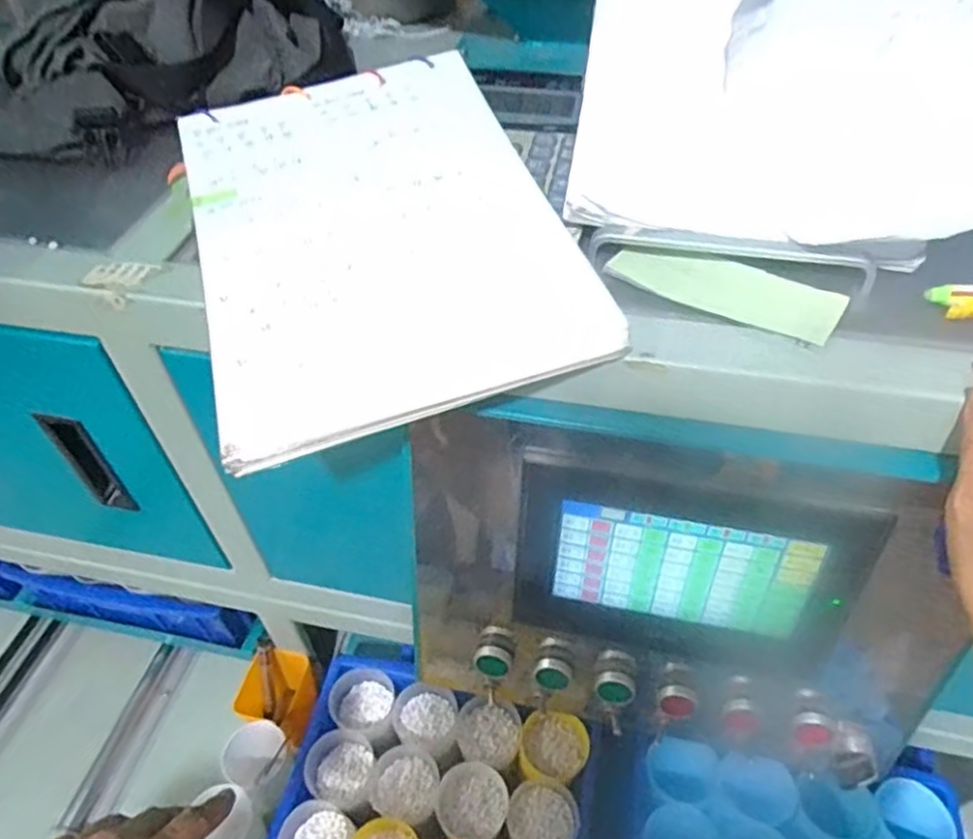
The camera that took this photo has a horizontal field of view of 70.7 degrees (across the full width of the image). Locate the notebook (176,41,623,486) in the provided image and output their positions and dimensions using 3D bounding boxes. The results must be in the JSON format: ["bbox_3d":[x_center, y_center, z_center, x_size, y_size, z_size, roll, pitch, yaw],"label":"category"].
[{"bbox_3d":[-0.074,-0.127,0.424,0.201,0.013,0.309,-19,55,-6],"label":"notebook"}]

